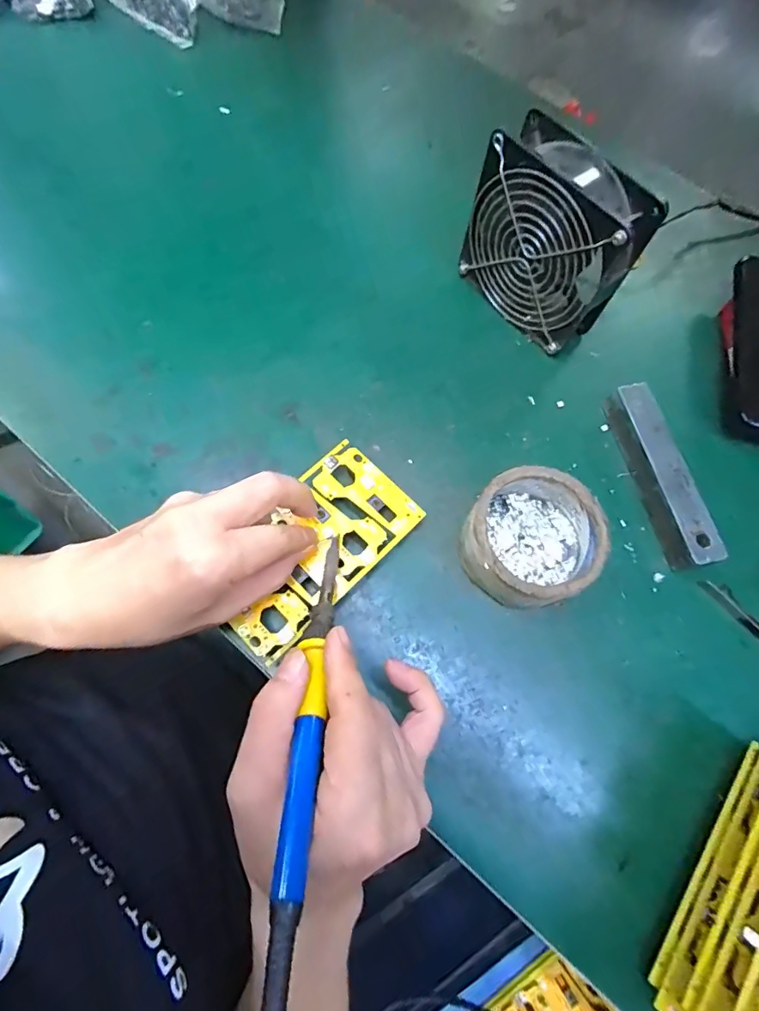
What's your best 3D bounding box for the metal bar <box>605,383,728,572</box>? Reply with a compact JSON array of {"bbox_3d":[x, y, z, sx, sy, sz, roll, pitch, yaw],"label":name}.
[{"bbox_3d":[0.204,-0.024,0.347,0.033,0.024,0.138,-12,71,-8],"label":"metal bar"}]

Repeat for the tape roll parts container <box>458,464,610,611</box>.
[{"bbox_3d":[0.100,0.022,0.319,0.083,0.047,0.087,1,69,-3],"label":"tape roll parts container"}]

